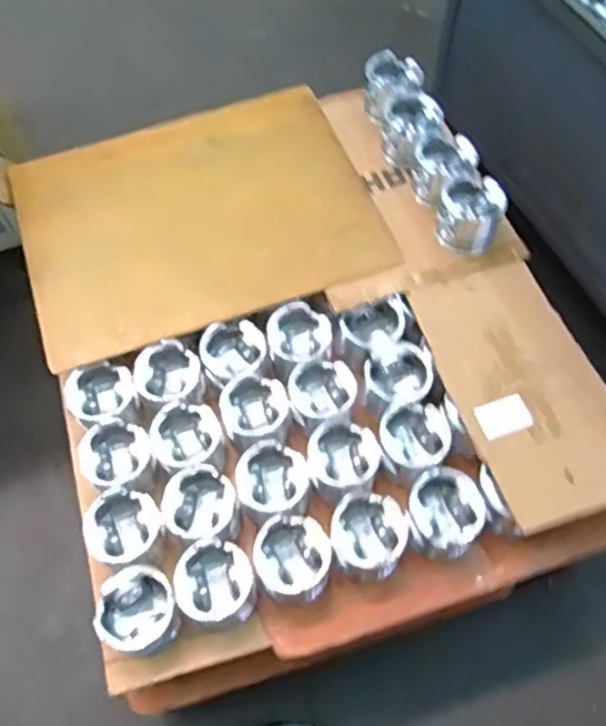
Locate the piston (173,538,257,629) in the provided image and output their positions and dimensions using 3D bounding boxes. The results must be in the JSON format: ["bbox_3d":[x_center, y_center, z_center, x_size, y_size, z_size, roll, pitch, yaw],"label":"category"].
[{"bbox_3d":[-0.129,0.329,1.027,0.112,0.085,0.115,0,60,1],"label":"piston"}]

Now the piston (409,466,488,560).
[{"bbox_3d":[0.222,0.242,1.079,0.112,0.107,0.116,0,60,1],"label":"piston"}]

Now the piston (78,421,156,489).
[{"bbox_3d":[-0.301,0.154,1.107,0.108,0.062,0.103,0,60,1],"label":"piston"}]

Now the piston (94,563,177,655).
[{"bbox_3d":[-0.241,0.368,1.009,0.107,0.082,0.109,0,60,1],"label":"piston"}]

